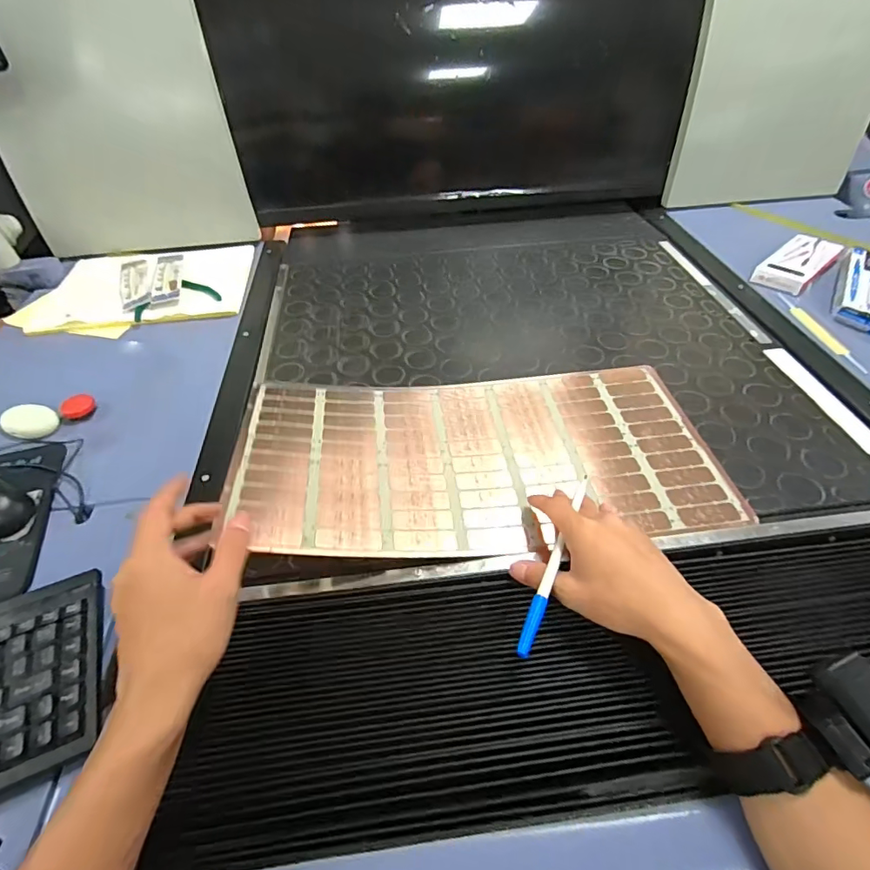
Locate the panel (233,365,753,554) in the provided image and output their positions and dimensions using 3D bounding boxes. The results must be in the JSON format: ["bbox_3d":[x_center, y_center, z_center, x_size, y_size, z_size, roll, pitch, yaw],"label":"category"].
[{"bbox_3d":[0.050,0.013,0.531,0.484,0.034,0.251,-4,43,-9],"label":"panel"}]

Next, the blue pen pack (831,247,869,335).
[{"bbox_3d":[0.658,-0.223,0.746,0.075,0.030,0.161,21,66,23],"label":"blue pen pack"}]

